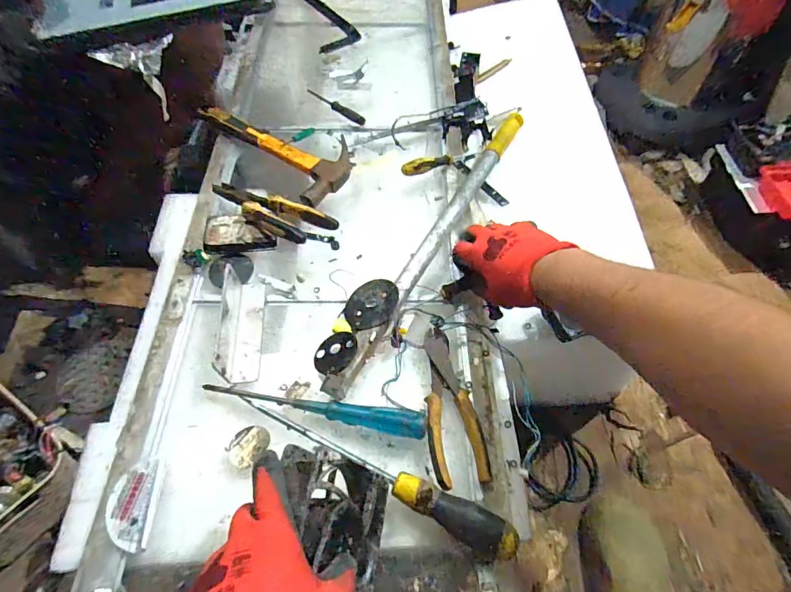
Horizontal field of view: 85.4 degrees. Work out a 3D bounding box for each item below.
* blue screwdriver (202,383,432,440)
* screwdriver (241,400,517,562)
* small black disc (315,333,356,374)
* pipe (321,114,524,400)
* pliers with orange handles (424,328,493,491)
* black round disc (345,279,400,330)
[{"bbox_3d":[-0.087,0.119,0.459,0.241,0.027,0.023,9,59,5],"label":"blue screwdriver"},{"bbox_3d":[-0.022,0.166,0.425,0.293,0.034,0.033,27,62,15],"label":"screwdriver"},{"bbox_3d":[-0.070,0.064,0.495,0.054,0.004,0.052,-13,51,16],"label":"small black disc"},{"bbox_3d":[0.063,-0.086,0.583,0.030,0.033,0.527,27,62,15],"label":"pipe"},{"bbox_3d":[0.060,0.115,0.470,0.058,0.018,0.171,-5,59,-3],"label":"pliers with orange handles"},{"bbox_3d":[-0.029,0.010,0.522,0.071,0.008,0.064,-47,49,-12],"label":"black round disc"}]

